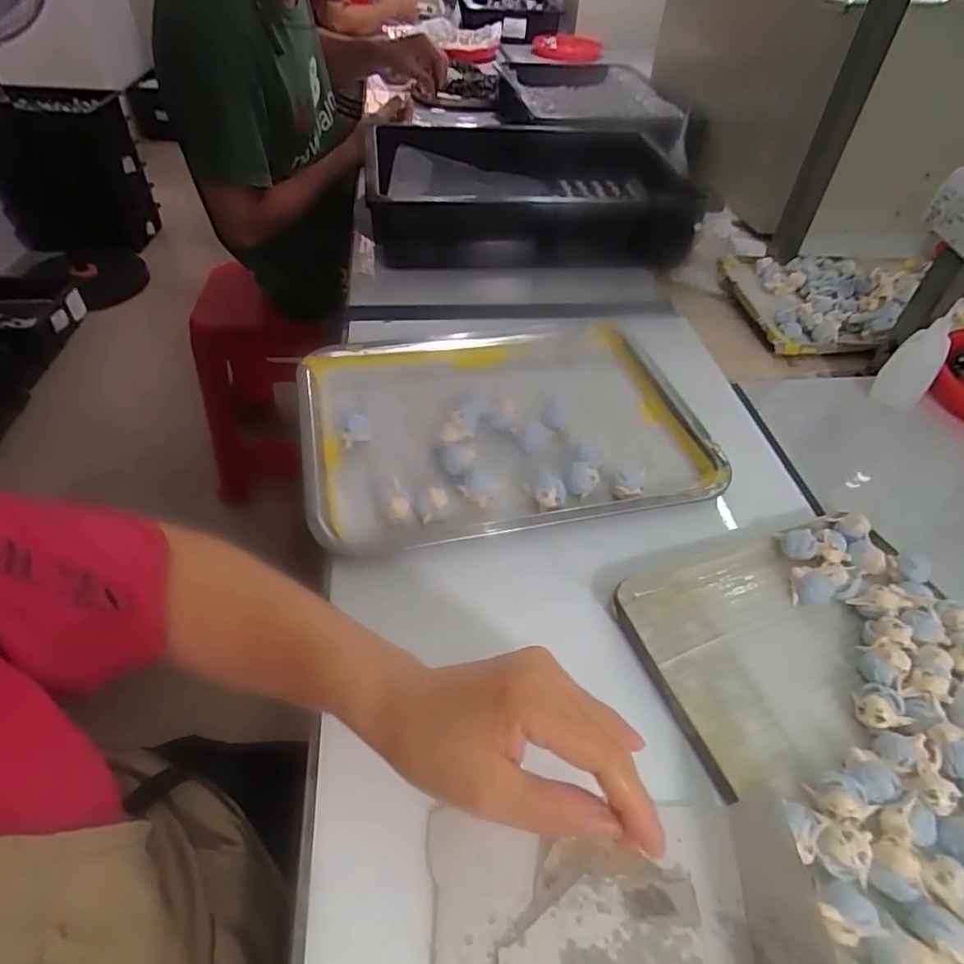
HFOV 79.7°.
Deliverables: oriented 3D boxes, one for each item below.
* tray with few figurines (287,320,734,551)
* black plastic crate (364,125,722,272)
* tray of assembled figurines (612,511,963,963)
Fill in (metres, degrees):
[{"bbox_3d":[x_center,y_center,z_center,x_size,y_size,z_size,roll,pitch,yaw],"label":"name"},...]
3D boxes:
[{"bbox_3d":[0.019,-0.062,0.530,0.350,0.027,0.266,-8,49,-12],"label":"tray with few figurines"},{"bbox_3d":[0.075,-0.411,0.835,0.452,0.110,0.327,2,46,-2],"label":"black plastic crate"},{"bbox_3d":[0.247,0.152,0.350,0.224,0.030,0.296,-14,50,-17],"label":"tray of assembled figurines"}]

